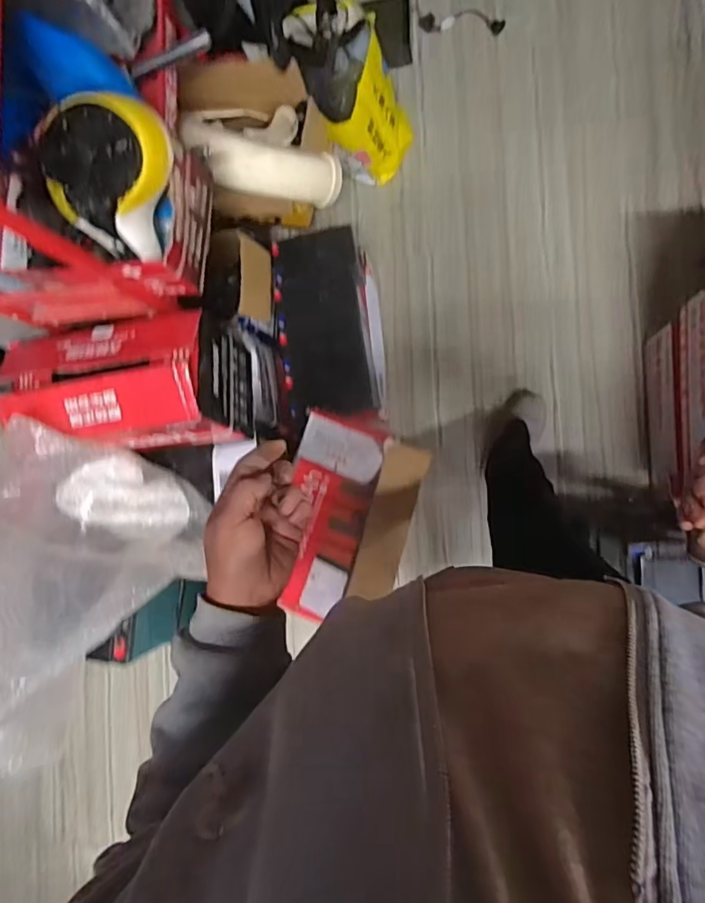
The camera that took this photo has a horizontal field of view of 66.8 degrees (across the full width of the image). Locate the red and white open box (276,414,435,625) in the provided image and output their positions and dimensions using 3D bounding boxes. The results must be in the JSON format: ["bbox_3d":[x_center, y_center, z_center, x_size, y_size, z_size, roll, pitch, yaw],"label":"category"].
[{"bbox_3d":[-0.010,0.129,1.036,0.236,0.051,0.388,16,90,8],"label":"red and white open box"}]

